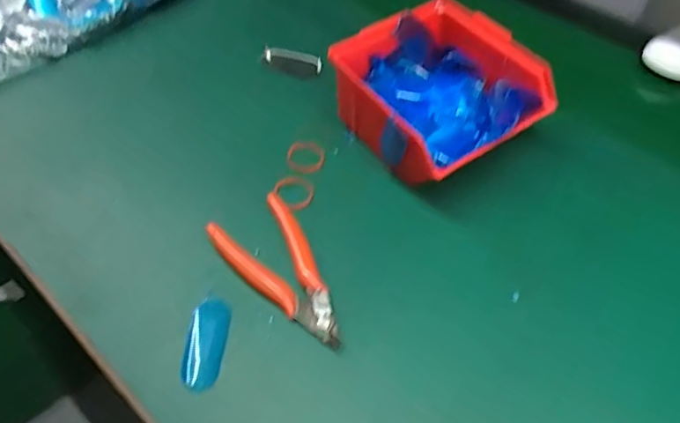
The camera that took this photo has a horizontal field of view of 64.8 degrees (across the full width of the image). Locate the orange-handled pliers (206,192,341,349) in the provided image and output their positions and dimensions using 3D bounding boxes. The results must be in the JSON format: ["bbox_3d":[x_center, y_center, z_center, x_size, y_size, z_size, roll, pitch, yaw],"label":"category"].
[{"bbox_3d":[-0.036,0.037,0.354,0.058,0.020,0.114,-32,59,-21],"label":"orange-handled pliers"}]

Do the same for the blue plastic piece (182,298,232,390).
[{"bbox_3d":[-0.085,0.084,0.339,0.024,0.010,0.057,5,53,5],"label":"blue plastic piece"}]

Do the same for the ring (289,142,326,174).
[{"bbox_3d":[-0.027,-0.042,0.422,0.030,0.004,0.033,-1,53,1],"label":"ring"}]

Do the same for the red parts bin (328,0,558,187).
[{"bbox_3d":[0.080,-0.085,0.423,0.134,0.079,0.132,-27,57,-18],"label":"red parts bin"}]

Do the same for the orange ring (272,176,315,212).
[{"bbox_3d":[-0.034,-0.015,0.399,0.027,0.007,0.030,-34,59,-22],"label":"orange ring"}]

